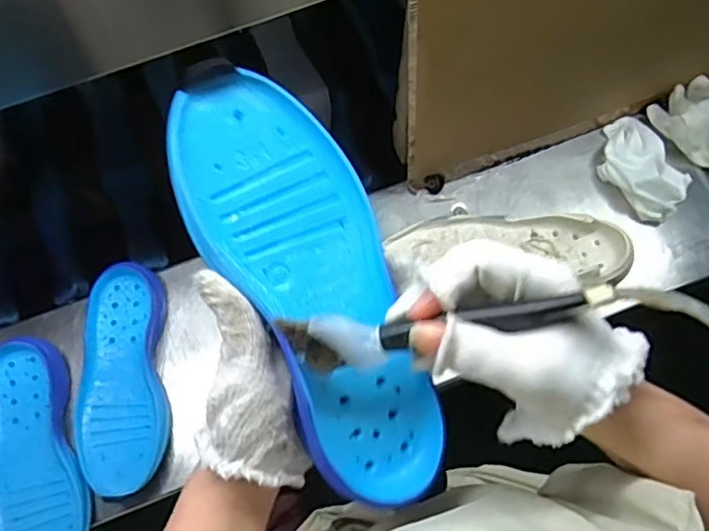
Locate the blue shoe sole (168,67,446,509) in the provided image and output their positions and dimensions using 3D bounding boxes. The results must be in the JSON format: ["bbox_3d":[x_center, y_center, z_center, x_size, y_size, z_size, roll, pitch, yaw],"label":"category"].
[{"bbox_3d":[-0.019,0.015,0.349,0.088,0.024,0.241,-25,95,-8],"label":"blue shoe sole"}]

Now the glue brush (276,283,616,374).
[{"bbox_3d":[0.042,0.030,0.312,0.161,0.023,0.023,-11,68,17],"label":"glue brush"}]

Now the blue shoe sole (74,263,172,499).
[{"bbox_3d":[-0.245,0.115,0.663,0.090,0.024,0.233,-7,69,-1],"label":"blue shoe sole"}]

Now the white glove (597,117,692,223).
[{"bbox_3d":[0.332,-0.115,0.730,0.084,0.034,0.122,-38,73,-13],"label":"white glove"}]

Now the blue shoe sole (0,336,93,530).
[{"bbox_3d":[-0.325,0.190,0.632,0.093,0.032,0.230,-15,69,-5],"label":"blue shoe sole"}]

